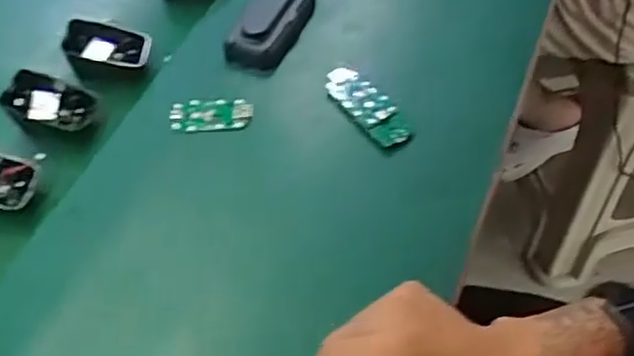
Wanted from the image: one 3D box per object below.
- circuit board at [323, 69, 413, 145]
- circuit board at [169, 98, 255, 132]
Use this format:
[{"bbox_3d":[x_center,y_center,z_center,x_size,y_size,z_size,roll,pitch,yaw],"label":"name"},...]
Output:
[{"bbox_3d":[0.042,-0.060,0.551,0.034,0.011,0.085,-33,60,-19],"label":"circuit board"},{"bbox_3d":[-0.088,-0.053,0.559,0.067,0.005,0.031,-3,55,1],"label":"circuit board"}]

